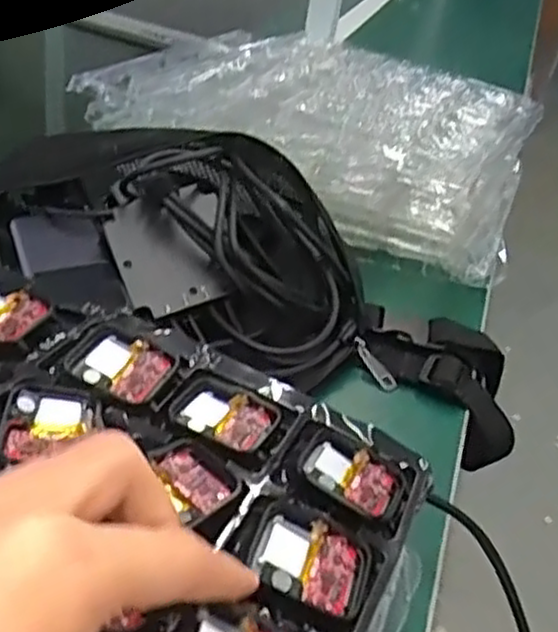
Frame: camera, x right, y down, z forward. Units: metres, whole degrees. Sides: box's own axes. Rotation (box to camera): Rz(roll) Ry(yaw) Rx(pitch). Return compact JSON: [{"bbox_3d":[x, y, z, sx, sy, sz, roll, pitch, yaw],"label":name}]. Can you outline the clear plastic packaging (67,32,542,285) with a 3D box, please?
[{"bbox_3d":[0.043,-0.191,0.756,0.391,0.102,0.308,17,35,11],"label":"clear plastic packaging"}]

